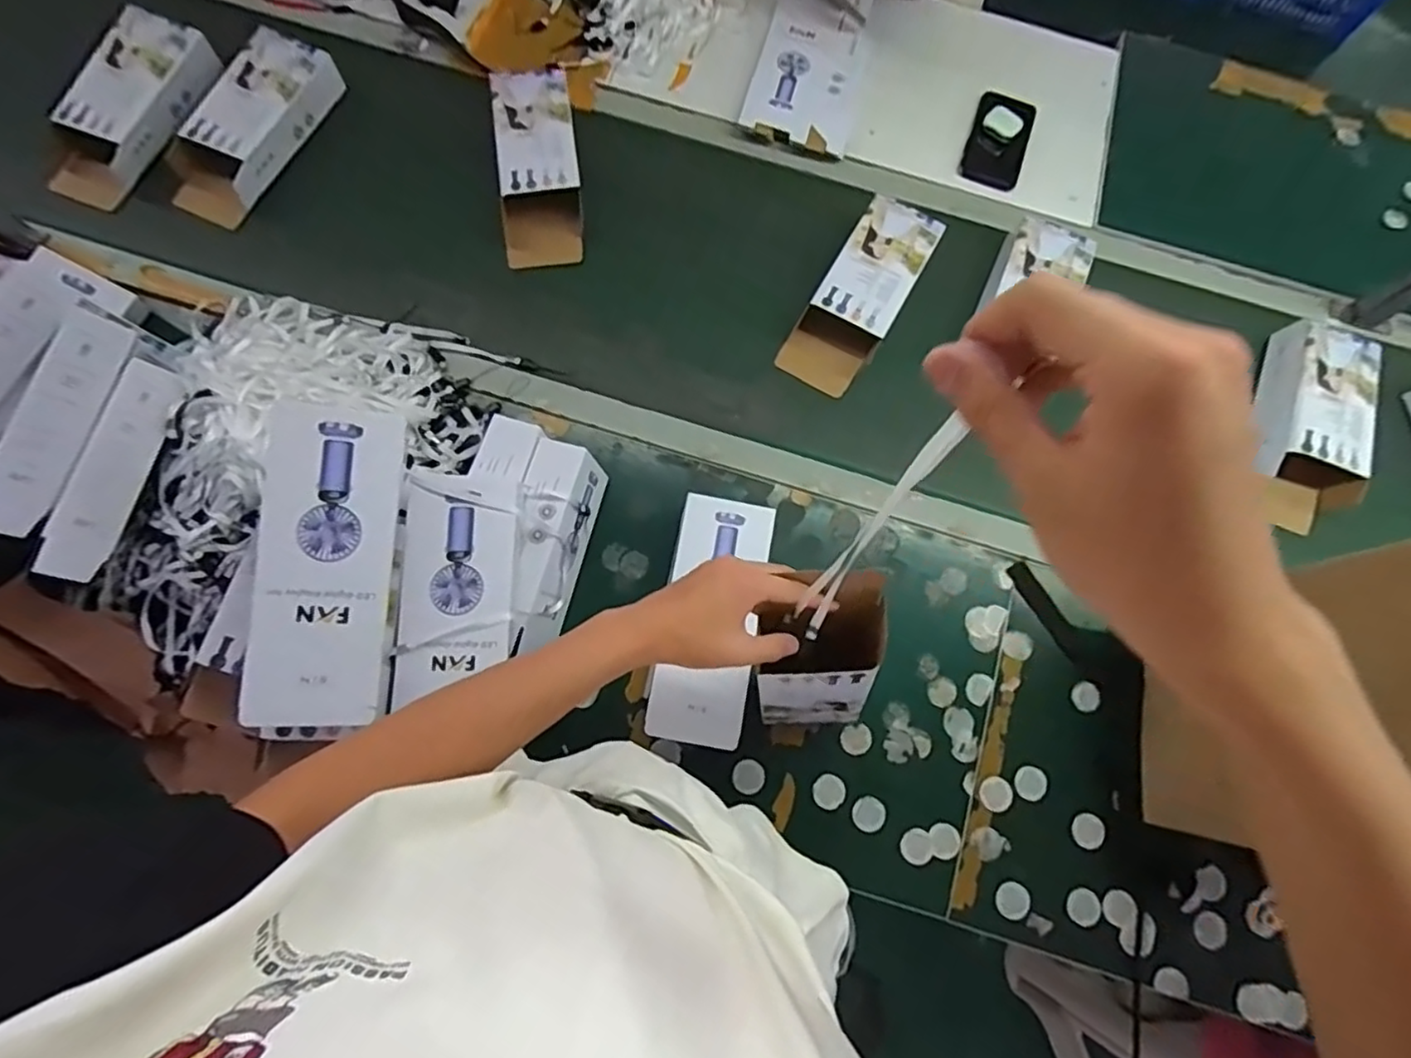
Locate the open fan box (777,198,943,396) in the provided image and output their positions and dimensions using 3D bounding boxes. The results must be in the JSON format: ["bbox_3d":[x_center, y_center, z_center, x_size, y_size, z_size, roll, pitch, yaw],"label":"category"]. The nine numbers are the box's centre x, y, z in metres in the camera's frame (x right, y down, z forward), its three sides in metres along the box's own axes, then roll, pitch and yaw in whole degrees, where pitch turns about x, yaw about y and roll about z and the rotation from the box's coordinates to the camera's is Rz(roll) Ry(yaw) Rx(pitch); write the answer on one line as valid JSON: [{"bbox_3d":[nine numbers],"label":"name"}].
[{"bbox_3d":[0.192,-0.287,0.810,0.097,0.044,0.250,32,75,5],"label":"open fan box"}]

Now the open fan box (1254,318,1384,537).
[{"bbox_3d":[0.731,-0.126,0.786,0.113,0.061,0.253,14,76,2],"label":"open fan box"}]

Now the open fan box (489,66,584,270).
[{"bbox_3d":[-0.211,-0.460,0.840,0.096,0.060,0.260,-5,75,-5],"label":"open fan box"}]

